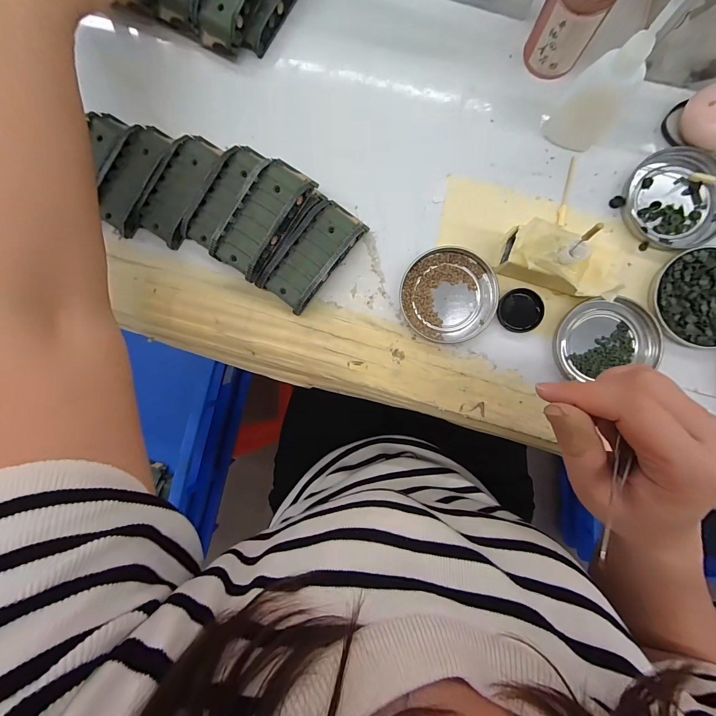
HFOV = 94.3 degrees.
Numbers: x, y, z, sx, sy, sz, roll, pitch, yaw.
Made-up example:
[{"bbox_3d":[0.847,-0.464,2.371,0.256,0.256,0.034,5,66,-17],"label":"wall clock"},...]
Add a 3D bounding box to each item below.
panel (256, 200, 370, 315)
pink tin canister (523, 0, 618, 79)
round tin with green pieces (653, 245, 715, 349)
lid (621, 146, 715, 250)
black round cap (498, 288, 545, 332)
[{"bbox_3d":[-0.038,-0.089,0.283,0.046,0.020,0.096,39,93,3],"label":"panel"},{"bbox_3d":[0.159,-0.256,0.246,0.043,0.067,0.042,0,91,5],"label":"pink tin canister"},{"bbox_3d":[0.276,-0.047,0.264,0.077,0.008,0.076,0,91,5],"label":"round tin with green pieces"},{"bbox_3d":[0.257,-0.130,0.267,0.078,0.008,0.077,0,91,5],"label":"lid"},{"bbox_3d":[0.136,-0.040,0.278,0.035,0.006,0.035,0,91,5],"label":"black round cap"}]

